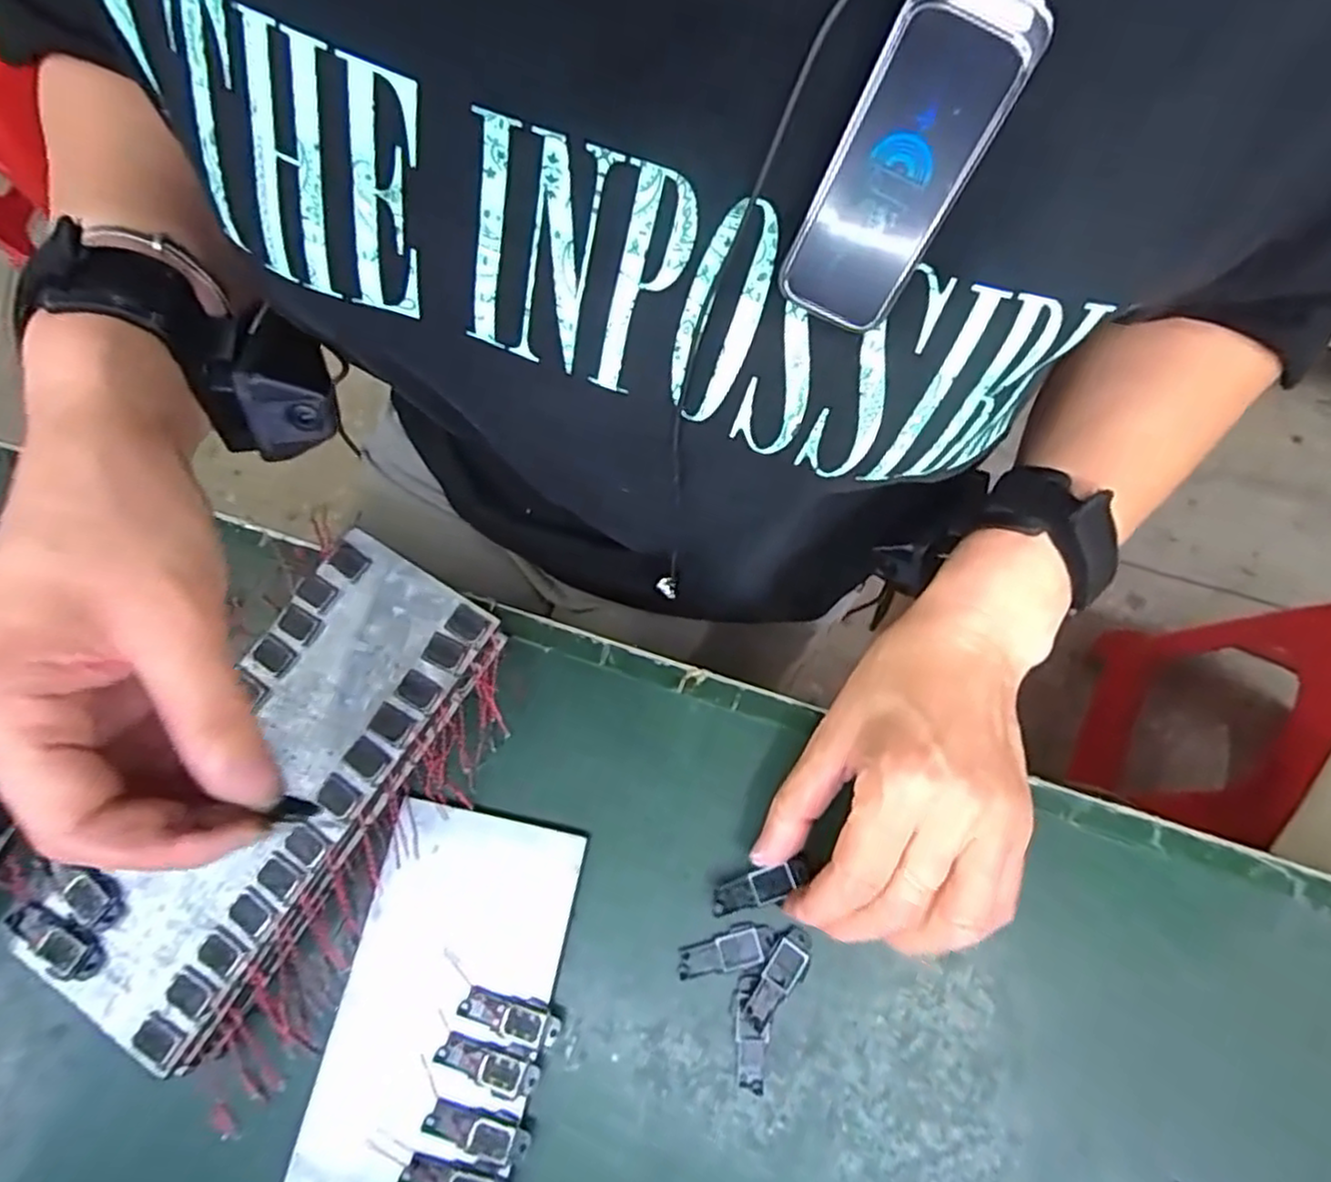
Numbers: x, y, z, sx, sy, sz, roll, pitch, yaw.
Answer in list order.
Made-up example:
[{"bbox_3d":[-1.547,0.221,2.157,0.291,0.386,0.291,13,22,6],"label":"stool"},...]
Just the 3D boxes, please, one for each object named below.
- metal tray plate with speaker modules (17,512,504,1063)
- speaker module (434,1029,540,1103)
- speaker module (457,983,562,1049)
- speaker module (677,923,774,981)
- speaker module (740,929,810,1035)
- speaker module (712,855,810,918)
[{"bbox_3d":[-0.157,0.073,0.288,0.085,0.006,0.199,31,76,8],"label":"metal tray plate with speaker modules"},{"bbox_3d":[-0.068,0.182,0.280,0.040,0.004,0.016,22,75,7],"label":"speaker module"},{"bbox_3d":[-0.061,0.168,0.287,0.040,0.005,0.016,18,75,6],"label":"speaker module"},{"bbox_3d":[0.024,0.147,0.297,0.040,0.004,0.015,-16,74,-4],"label":"speaker module"},{"bbox_3d":[0.046,0.157,0.294,0.016,0.004,0.040,32,77,9],"label":"speaker module"},{"bbox_3d":[0.039,0.121,0.297,0.042,0.004,0.013,-23,75,1],"label":"speaker module"}]

